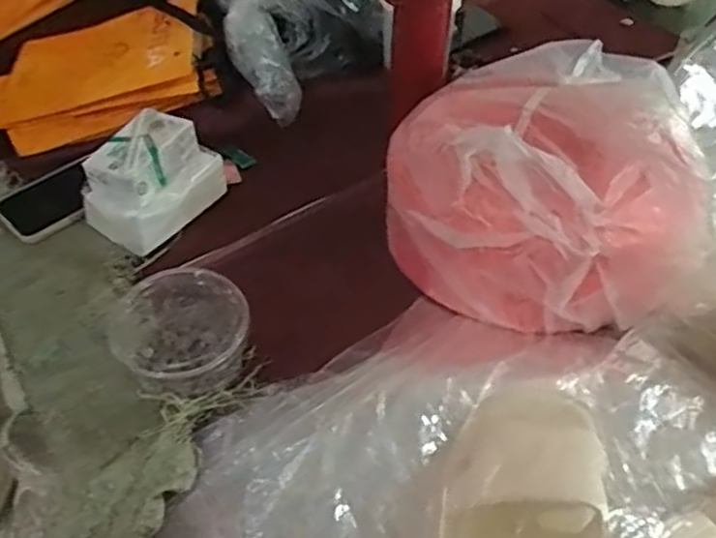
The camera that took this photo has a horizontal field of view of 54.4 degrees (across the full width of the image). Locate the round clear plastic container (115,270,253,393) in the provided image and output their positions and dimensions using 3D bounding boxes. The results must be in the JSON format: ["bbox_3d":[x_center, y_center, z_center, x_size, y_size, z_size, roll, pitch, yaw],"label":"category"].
[{"bbox_3d":[-0.157,0.058,0.618,0.115,0.067,0.114,1,48,-1],"label":"round clear plastic container"}]

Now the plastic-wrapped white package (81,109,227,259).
[{"bbox_3d":[-0.225,-0.100,0.769,0.097,0.083,0.145,31,54,24],"label":"plastic-wrapped white package"}]

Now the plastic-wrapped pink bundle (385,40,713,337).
[{"bbox_3d":[0.179,-0.097,0.696,0.291,0.183,0.307,-5,48,-6],"label":"plastic-wrapped pink bundle"}]

